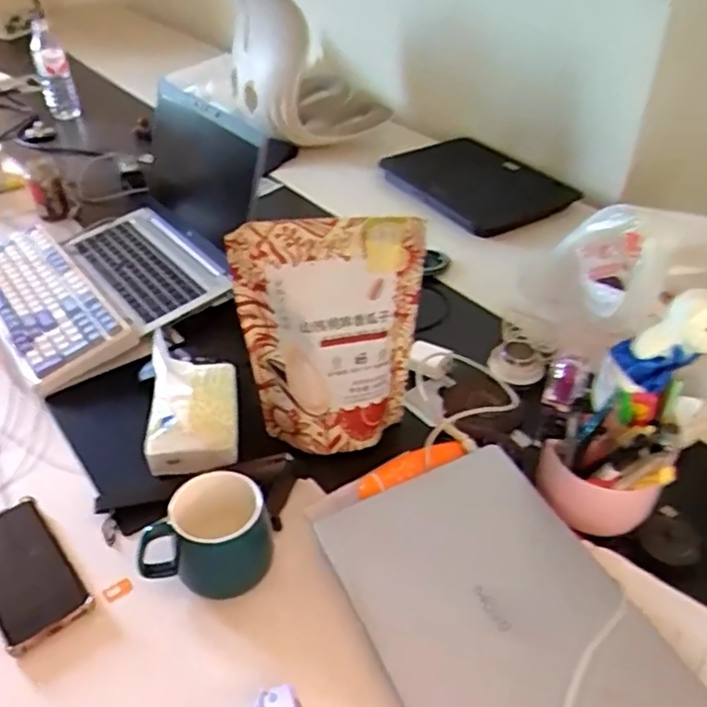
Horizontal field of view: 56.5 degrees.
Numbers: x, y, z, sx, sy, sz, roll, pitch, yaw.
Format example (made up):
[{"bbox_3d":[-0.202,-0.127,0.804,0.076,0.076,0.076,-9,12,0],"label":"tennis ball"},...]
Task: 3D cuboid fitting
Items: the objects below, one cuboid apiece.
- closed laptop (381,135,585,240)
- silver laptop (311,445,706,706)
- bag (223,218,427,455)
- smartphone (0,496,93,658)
[{"bbox_3d":[0.231,-0.347,1.286,0.228,0.031,0.358,-21,43,-23],"label":"closed laptop"},{"bbox_3d":[0.122,0.227,0.582,0.213,0.016,0.306,-25,47,-13],"label":"silver laptop"},{"bbox_3d":[-0.022,-0.015,0.707,0.195,0.251,0.080,-4,39,-3],"label":"bag"},{"bbox_3d":[-0.321,0.209,0.637,0.077,0.019,0.172,-29,46,-30],"label":"smartphone"}]

